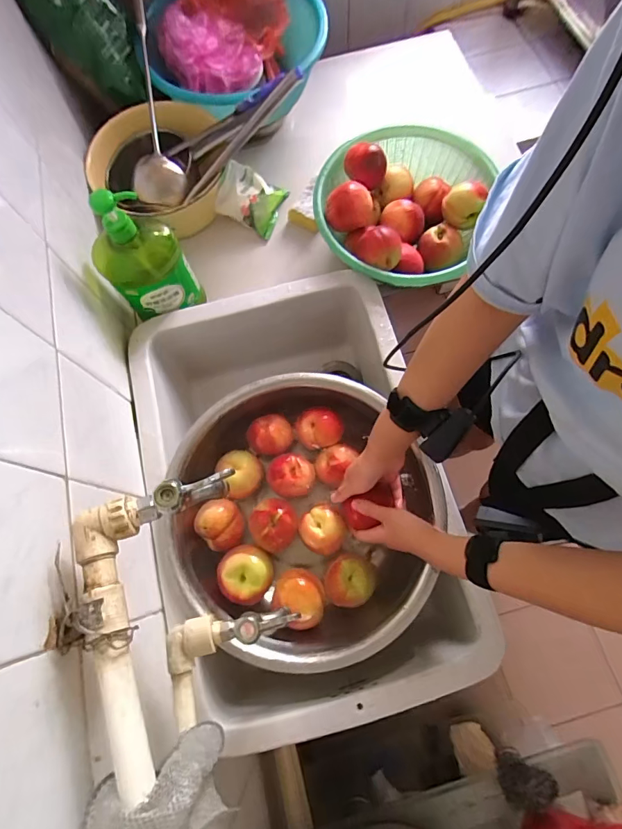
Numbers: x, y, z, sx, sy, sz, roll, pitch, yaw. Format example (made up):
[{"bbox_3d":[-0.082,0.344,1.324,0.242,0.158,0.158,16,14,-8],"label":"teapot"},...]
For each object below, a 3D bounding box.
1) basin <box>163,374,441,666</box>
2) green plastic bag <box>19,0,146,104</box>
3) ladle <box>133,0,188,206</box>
[{"bbox_3d":[-0.007,0.145,0.625,0.340,0.128,0.378,-4,72,1],"label":"basin"},{"bbox_3d":[-0.371,-0.646,0.661,0.127,0.210,0.106,-6,72,0],"label":"green plastic bag"},{"bbox_3d":[-0.272,-0.532,0.718,0.077,0.082,0.371,-8,85,0],"label":"ladle"}]

